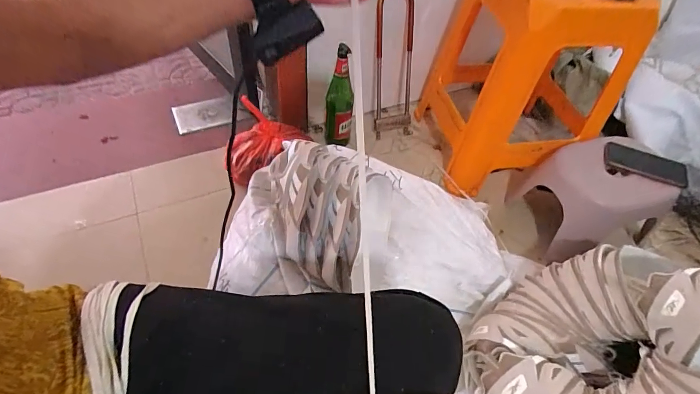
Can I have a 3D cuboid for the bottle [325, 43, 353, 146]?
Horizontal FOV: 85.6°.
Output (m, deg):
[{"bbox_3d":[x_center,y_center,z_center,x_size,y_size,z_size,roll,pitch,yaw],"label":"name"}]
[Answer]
[{"bbox_3d":[-0.027,-0.244,0.968,0.071,0.279,0.064,5,50,-1],"label":"bottle"}]

